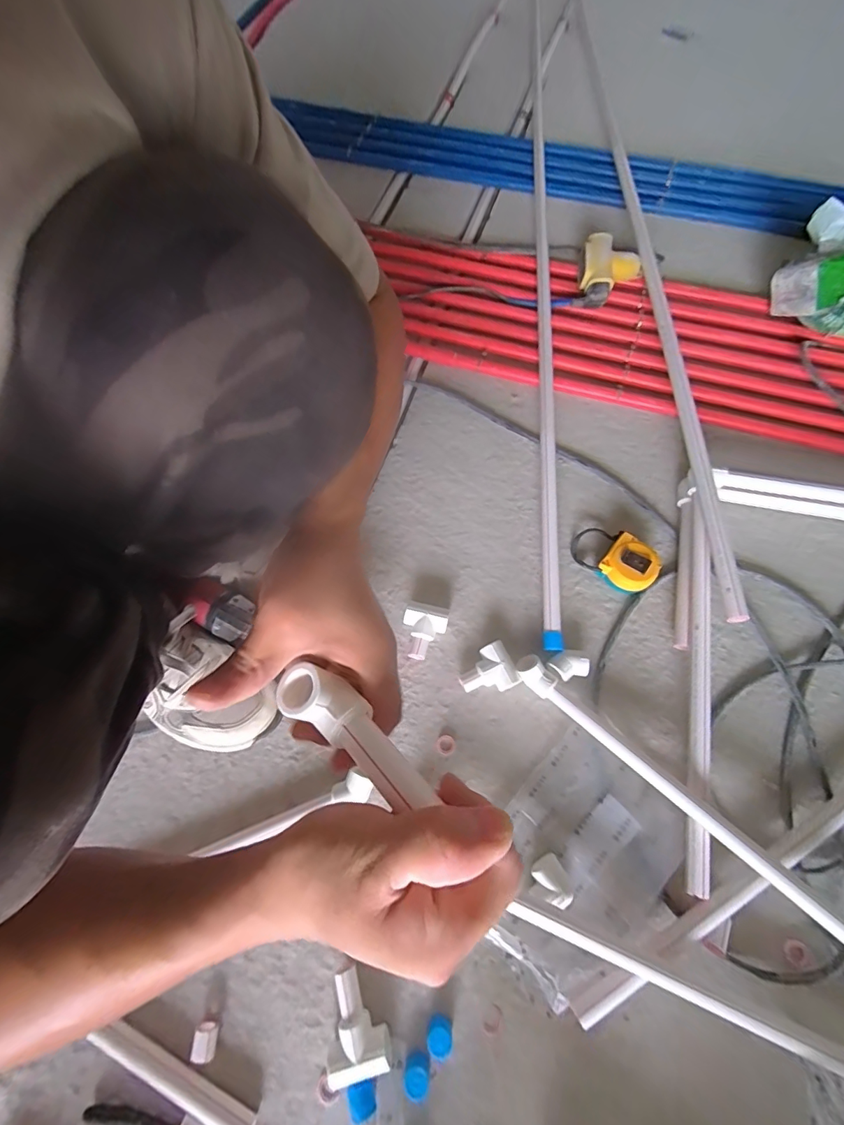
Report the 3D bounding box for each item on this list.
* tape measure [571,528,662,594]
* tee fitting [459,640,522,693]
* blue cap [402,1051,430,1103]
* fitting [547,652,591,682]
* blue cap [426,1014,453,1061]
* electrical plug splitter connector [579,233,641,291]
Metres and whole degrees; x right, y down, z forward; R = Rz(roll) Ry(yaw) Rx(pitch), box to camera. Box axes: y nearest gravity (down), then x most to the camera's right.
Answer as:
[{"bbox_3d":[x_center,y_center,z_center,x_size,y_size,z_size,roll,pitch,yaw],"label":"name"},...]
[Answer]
[{"bbox_3d":[0.246,-0.007,0.561,0.103,0.040,0.058,40,75,16],"label":"tape measure"},{"bbox_3d":[0.076,0.131,0.519,0.063,0.030,0.053,-25,69,-8],"label":"tee fitting"},{"bbox_3d":[-0.005,0.457,0.391,0.022,0.017,0.024,-1,68,2],"label":"blue cap"},{"bbox_3d":[0.171,0.122,0.518,0.043,0.028,0.031,-14,68,-3],"label":"fitting"},{"bbox_3d":[0.017,0.435,0.404,0.022,0.020,0.024,-1,68,2],"label":"blue cap"},{"bbox_3d":[0.304,-0.479,0.719,0.097,0.053,0.092,22,70,11],"label":"electrical plug splitter connector"}]

